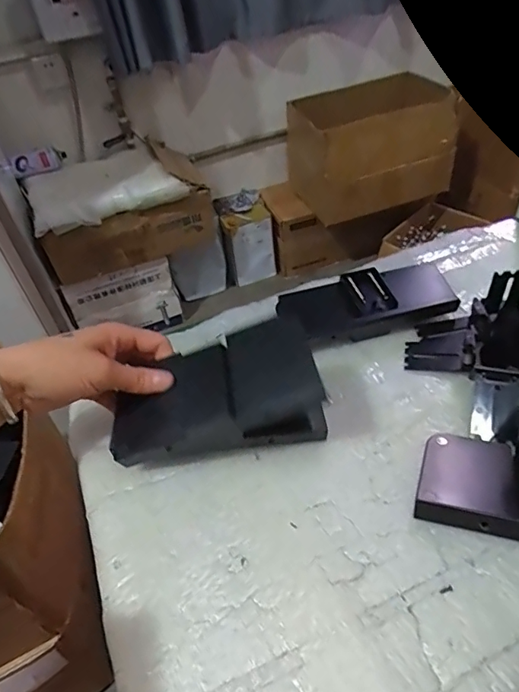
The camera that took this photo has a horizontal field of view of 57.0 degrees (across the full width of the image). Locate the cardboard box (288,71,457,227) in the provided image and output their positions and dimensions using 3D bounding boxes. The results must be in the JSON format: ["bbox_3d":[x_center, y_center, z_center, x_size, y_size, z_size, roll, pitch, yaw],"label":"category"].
[{"bbox_3d":[0.383,-0.654,1.605,0.499,0.321,0.310,-15,45,-8],"label":"cardboard box"}]

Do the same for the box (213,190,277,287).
[{"bbox_3d":[-0.049,-0.400,1.775,0.174,0.250,0.210,-15,45,-8],"label":"box"}]

